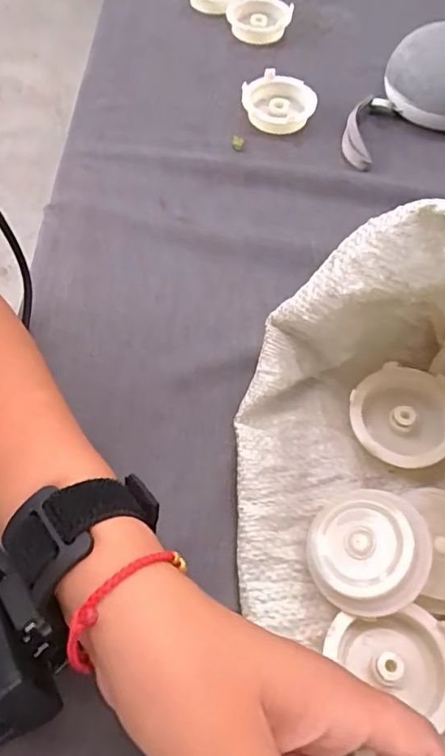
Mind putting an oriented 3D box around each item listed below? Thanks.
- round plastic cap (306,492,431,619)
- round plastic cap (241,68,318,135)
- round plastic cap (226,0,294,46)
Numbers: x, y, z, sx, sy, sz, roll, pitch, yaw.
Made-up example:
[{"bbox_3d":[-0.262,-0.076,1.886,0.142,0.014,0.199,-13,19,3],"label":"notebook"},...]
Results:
[{"bbox_3d":[0.068,0.083,0.255,0.054,0.015,0.054,-9,69,23],"label":"round plastic cap"},{"bbox_3d":[0.045,-0.221,0.434,0.057,0.015,0.055,0,62,0],"label":"round plastic cap"},{"bbox_3d":[0.034,-0.330,0.497,0.056,0.017,0.059,-8,62,-5],"label":"round plastic cap"}]

